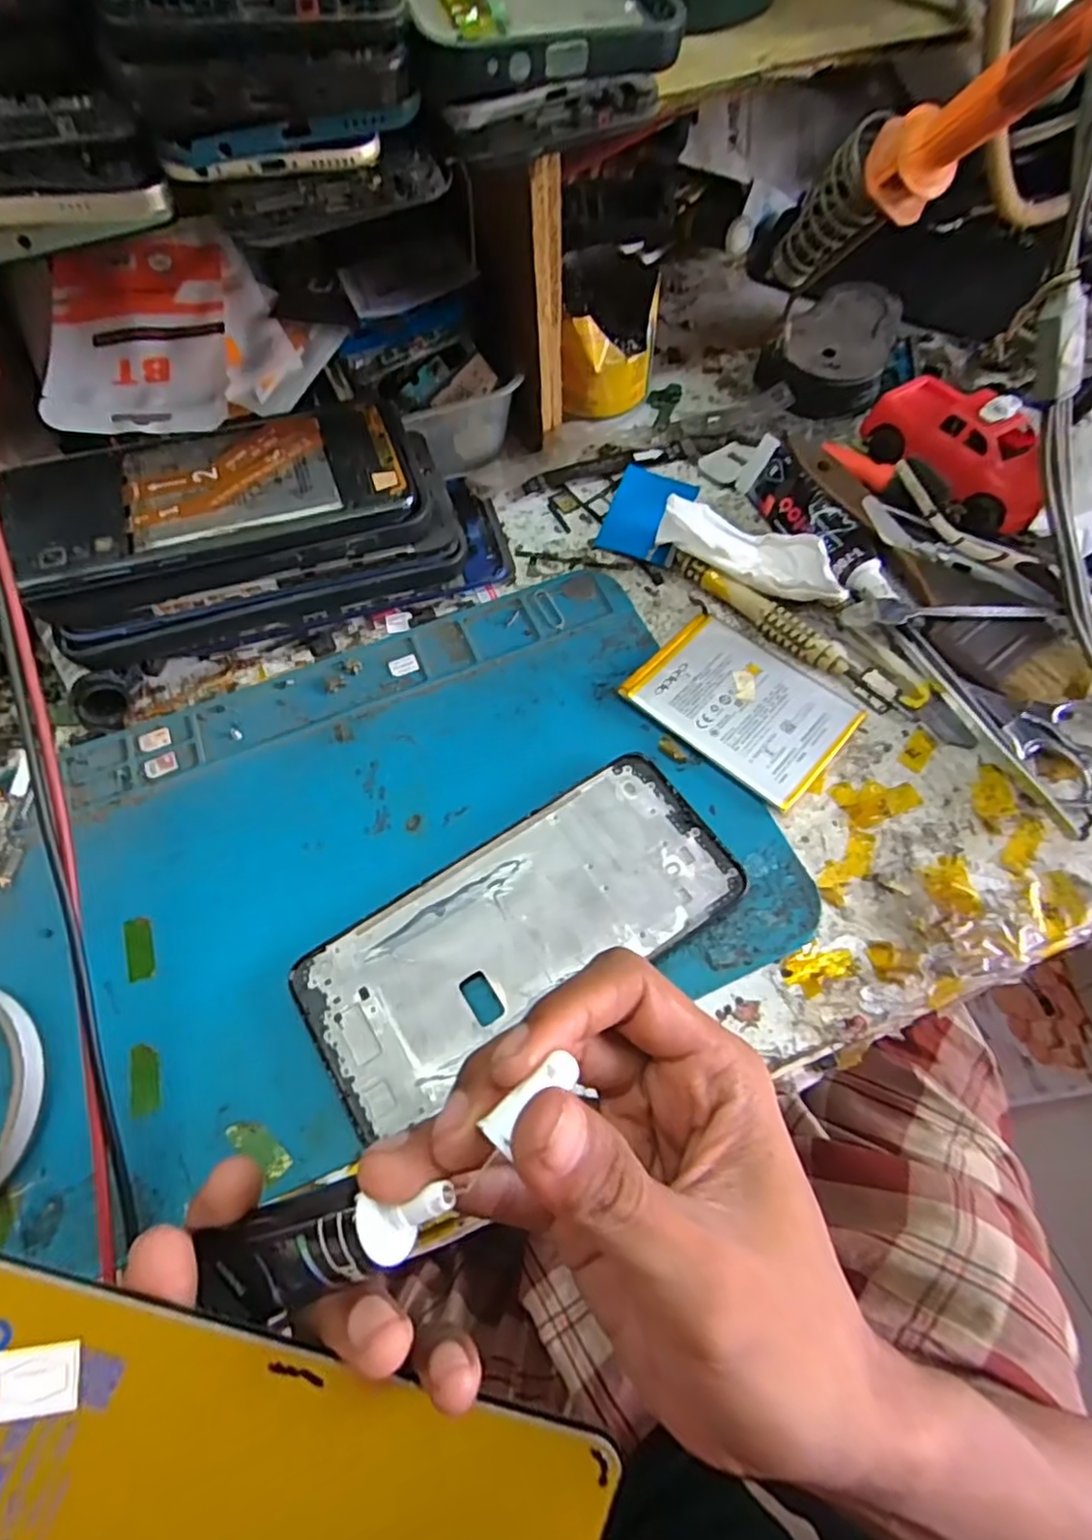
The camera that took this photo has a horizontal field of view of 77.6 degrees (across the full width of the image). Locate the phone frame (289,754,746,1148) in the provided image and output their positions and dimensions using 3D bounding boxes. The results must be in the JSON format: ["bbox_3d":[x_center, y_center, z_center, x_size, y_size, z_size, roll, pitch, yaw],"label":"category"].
[{"bbox_3d":[-0.009,0.058,0.252,0.158,0.007,0.071,-31,66,-13],"label":"phone frame"}]

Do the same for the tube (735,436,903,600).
[{"bbox_3d":[0.133,-0.120,0.327,0.024,0.020,0.104,-24,65,-10],"label":"tube"}]

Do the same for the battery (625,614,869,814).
[{"bbox_3d":[0.085,-0.029,0.293,0.086,0.006,0.063,39,71,19],"label":"battery"}]

